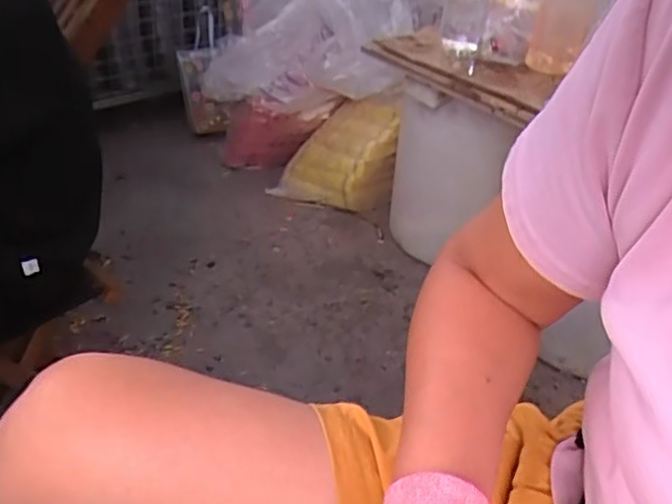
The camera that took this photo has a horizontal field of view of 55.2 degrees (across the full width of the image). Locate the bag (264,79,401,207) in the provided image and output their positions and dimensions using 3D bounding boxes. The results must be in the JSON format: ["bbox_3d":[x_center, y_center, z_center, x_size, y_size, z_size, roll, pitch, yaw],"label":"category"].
[{"bbox_3d":[0.007,-0.253,1.625,0.288,0.305,0.128,22,38,20],"label":"bag"}]

